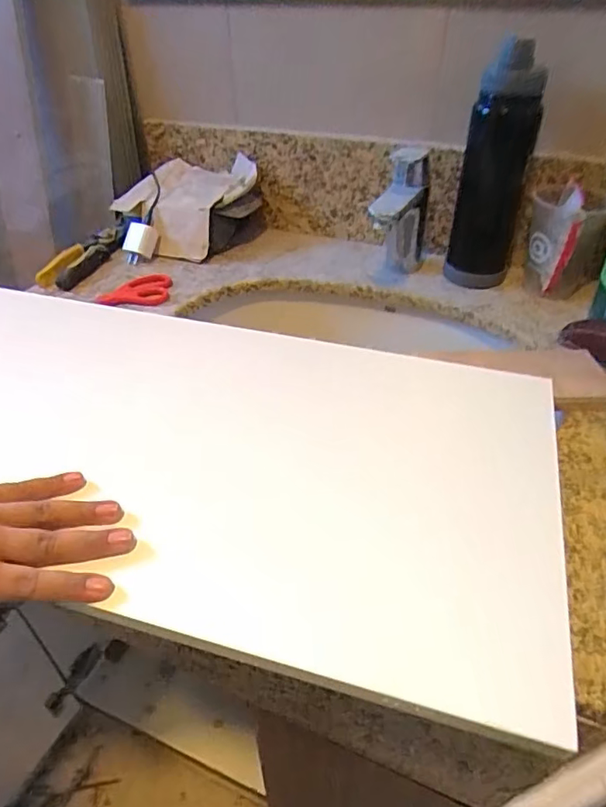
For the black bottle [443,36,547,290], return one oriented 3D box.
[{"bbox_3d":[0.238,-0.285,0.650,0.081,0.265,0.083,11,41,15],"label":"black bottle"}]

